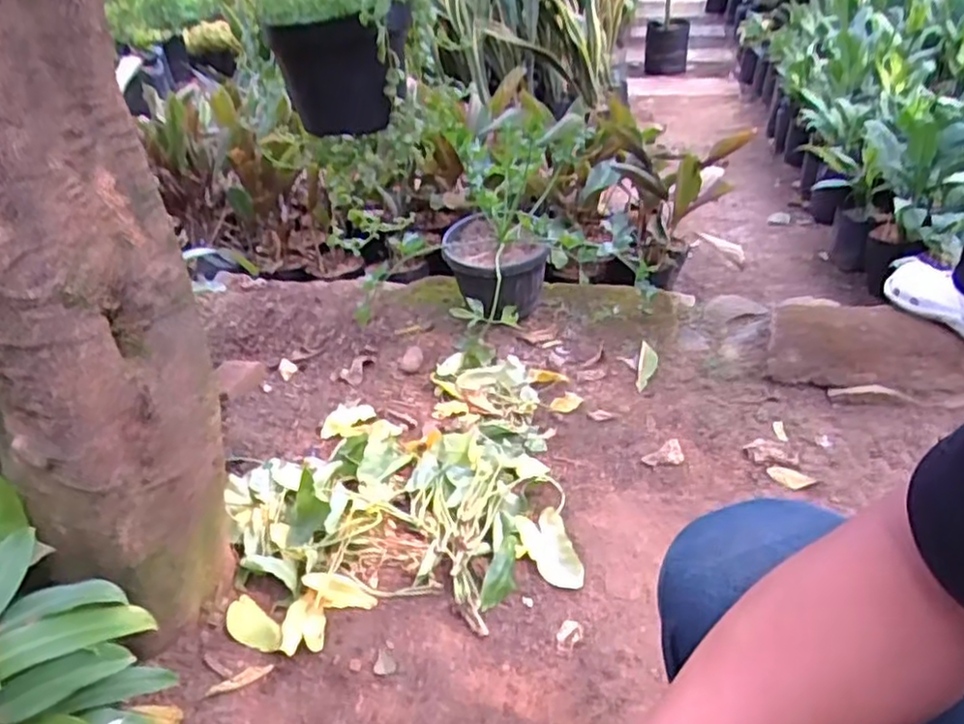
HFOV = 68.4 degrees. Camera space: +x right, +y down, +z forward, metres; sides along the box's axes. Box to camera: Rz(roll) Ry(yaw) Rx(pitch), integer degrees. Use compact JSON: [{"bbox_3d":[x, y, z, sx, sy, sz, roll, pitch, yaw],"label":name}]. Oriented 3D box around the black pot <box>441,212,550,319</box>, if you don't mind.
[{"bbox_3d":[0.025,-0.155,1.285,0.163,0.147,0.206,-14,37,-13],"label":"black pot"}]

